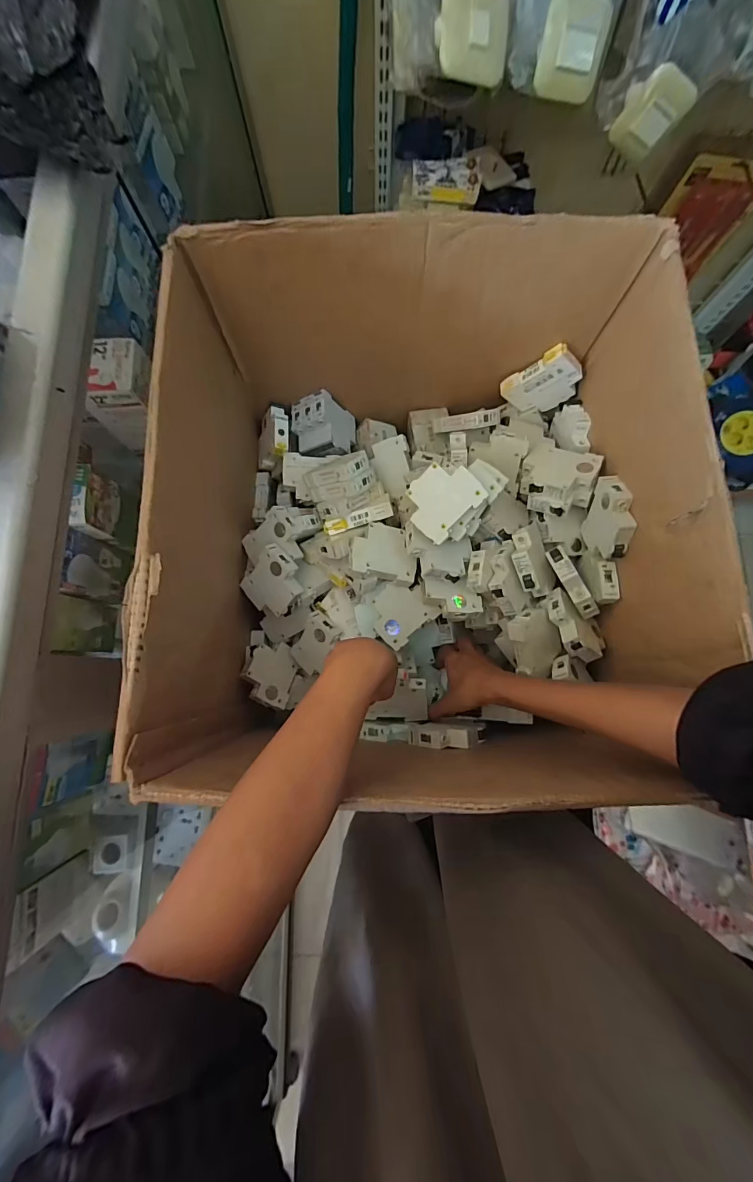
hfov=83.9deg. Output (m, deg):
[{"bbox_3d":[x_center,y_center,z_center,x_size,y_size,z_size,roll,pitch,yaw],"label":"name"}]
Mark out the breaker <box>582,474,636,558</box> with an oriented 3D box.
[{"bbox_3d":[0.246,-0.075,0.451,0.018,0.076,0.085,-3,80,0],"label":"breaker"}]

